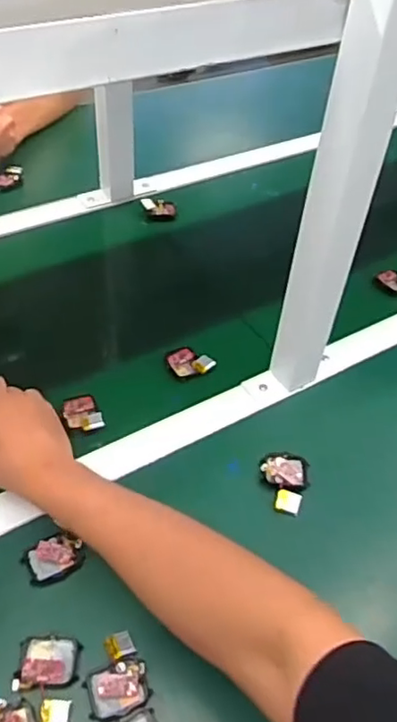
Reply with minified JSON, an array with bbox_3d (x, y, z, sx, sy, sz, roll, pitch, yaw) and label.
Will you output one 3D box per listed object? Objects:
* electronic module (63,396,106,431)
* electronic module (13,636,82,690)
[{"bbox_3d":[-0.124,0.057,0.643,0.034,0.012,0.050,-19,51,-21],"label":"electronic module"},{"bbox_3d":[-0.118,0.235,0.472,0.047,0.013,0.040,1,47,-4],"label":"electronic module"}]

